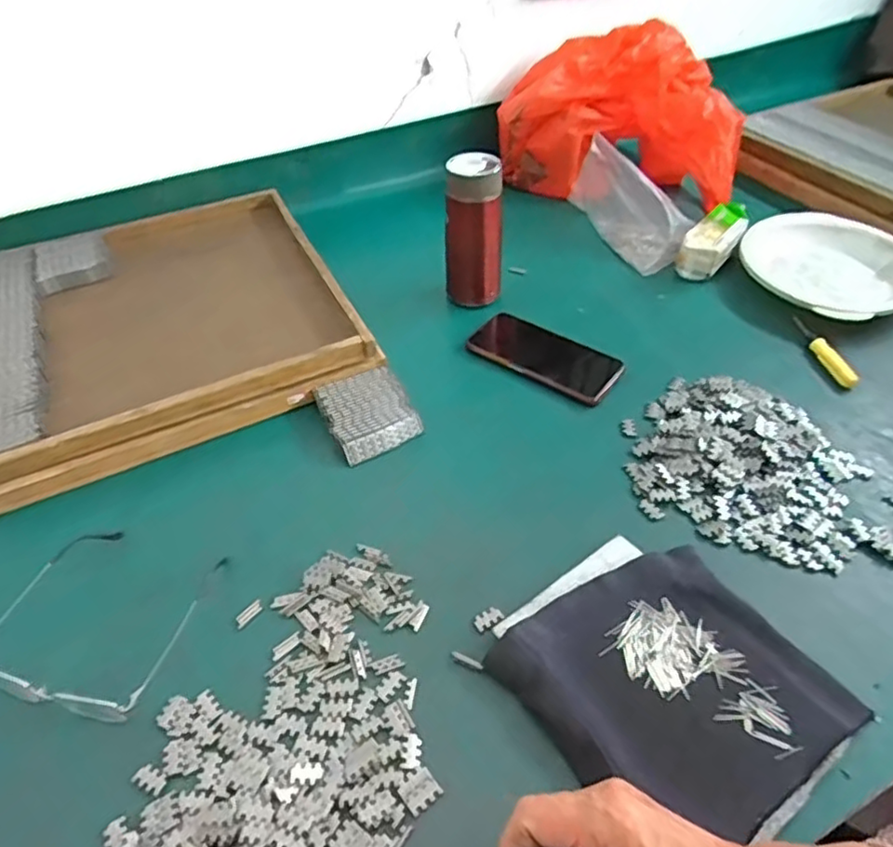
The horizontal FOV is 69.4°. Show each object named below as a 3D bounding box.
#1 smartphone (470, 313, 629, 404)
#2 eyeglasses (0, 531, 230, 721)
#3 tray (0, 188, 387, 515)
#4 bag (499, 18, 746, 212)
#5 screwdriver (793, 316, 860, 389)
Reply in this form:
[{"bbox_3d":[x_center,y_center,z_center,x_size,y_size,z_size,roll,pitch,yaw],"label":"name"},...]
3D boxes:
[{"bbox_3d":[0.106,-0.074,0.695,0.159,0.015,0.079,30,53,29],"label":"smartphone"},{"bbox_3d":[-0.257,0.139,0.480,0.131,0.032,0.139,6,45,9],"label":"eyeglasses"},{"bbox_3d":[-0.335,-0.116,0.727,0.400,0.061,0.400,-22,48,-19],"label":"tray"},{"bbox_3d":[0.251,-0.437,0.930,0.336,0.194,0.148,13,47,16],"label":"bag"},{"bbox_3d":[0.399,-0.081,0.686,0.015,0.020,0.110,-11,45,-8],"label":"screwdriver"}]

